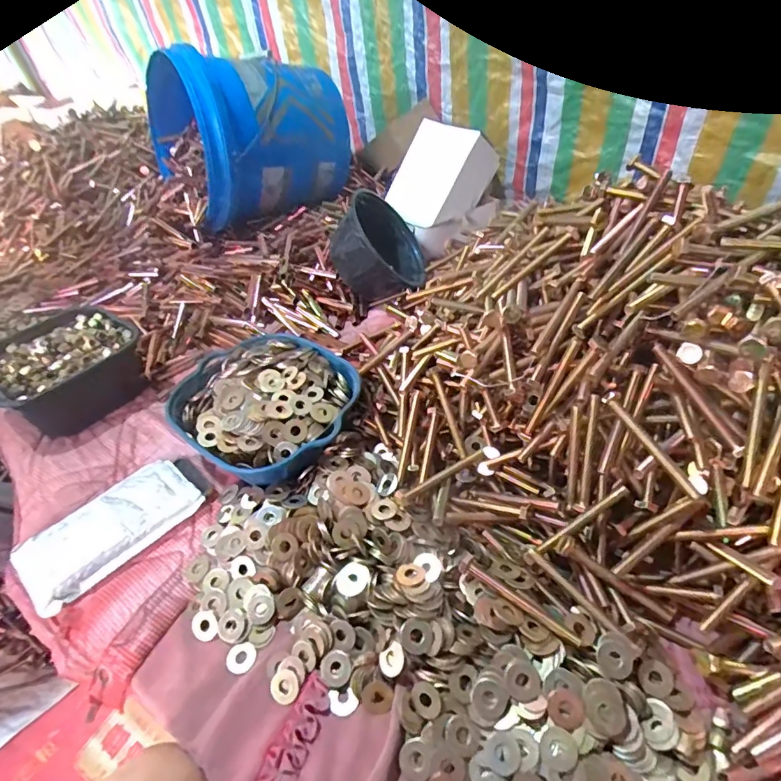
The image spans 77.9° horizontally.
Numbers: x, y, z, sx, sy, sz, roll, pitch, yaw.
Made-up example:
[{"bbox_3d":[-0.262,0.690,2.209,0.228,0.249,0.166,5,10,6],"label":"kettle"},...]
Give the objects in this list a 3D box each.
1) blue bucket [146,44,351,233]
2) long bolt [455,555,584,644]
[{"bbox_3d":[-0.243,-0.462,0.861,0.281,0.239,0.281,-32,51,-24],"label":"blue bucket"},{"bbox_3d":[0.102,0.167,0.390,0.105,0.017,0.014,24,52,27],"label":"long bolt"}]

